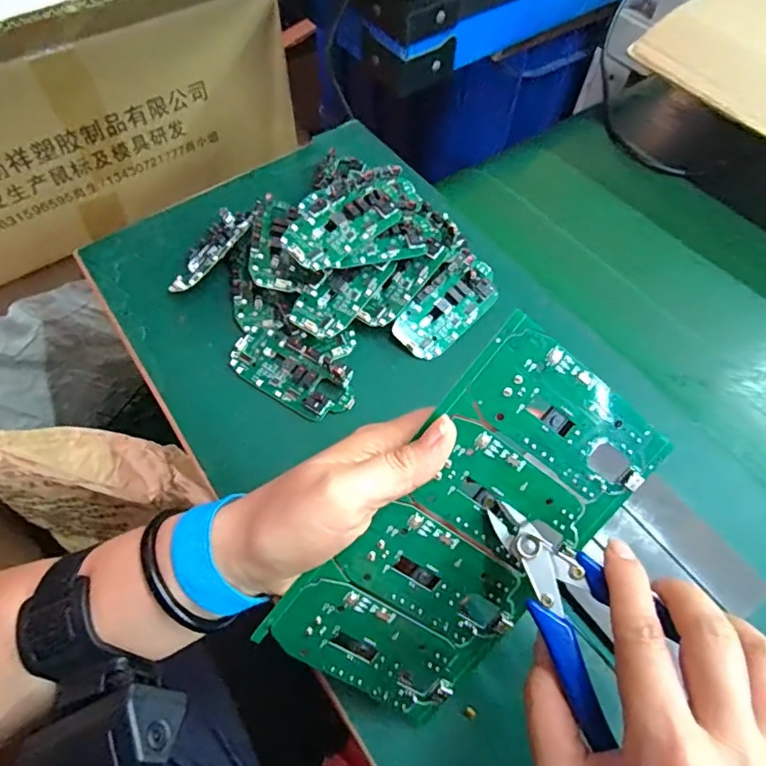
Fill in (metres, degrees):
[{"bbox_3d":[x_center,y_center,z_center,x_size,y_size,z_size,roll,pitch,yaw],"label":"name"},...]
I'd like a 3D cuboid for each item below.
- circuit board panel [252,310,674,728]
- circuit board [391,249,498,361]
[{"bbox_3d":[0.040,0.074,0.250,0.106,0.004,0.189,36,97,-17],"label":"circuit board panel"},{"bbox_3d":[0.052,-0.061,0.419,0.047,0.006,0.096,43,79,0],"label":"circuit board"}]

